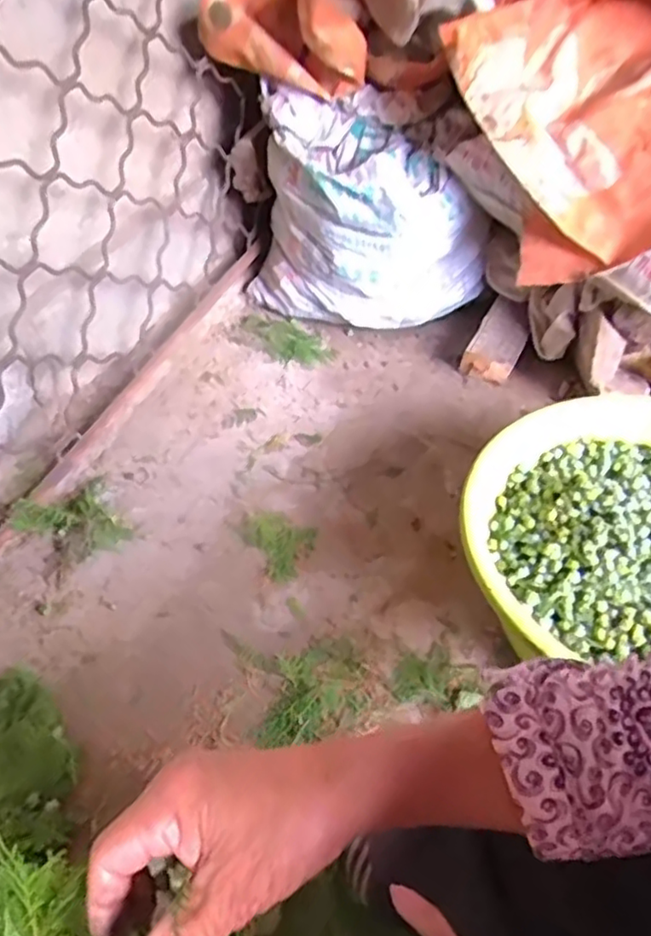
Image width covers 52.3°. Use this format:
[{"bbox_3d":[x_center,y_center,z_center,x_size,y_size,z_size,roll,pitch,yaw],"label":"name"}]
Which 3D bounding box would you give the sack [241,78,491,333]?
[{"bbox_3d":[0.068,-0.443,1.187,0.394,0.354,0.245,31,56,31],"label":"sack"}]

